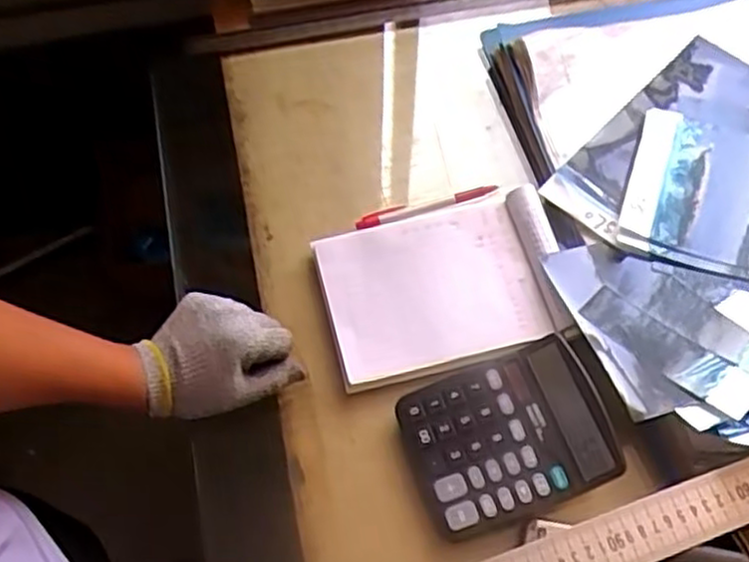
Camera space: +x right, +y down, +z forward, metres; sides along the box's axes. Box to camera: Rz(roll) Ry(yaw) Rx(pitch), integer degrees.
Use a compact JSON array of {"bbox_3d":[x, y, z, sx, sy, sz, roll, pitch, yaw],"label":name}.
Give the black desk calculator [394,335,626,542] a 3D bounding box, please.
[{"bbox_3d":[0.102,0.114,0.564,0.145,0.022,0.115,-18,66,-9],"label":"black desk calculator"}]

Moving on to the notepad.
[{"bbox_3d":[0.057,0.001,0.635,0.198,0.021,0.146,-13,65,-6],"label":"notepad"}]

